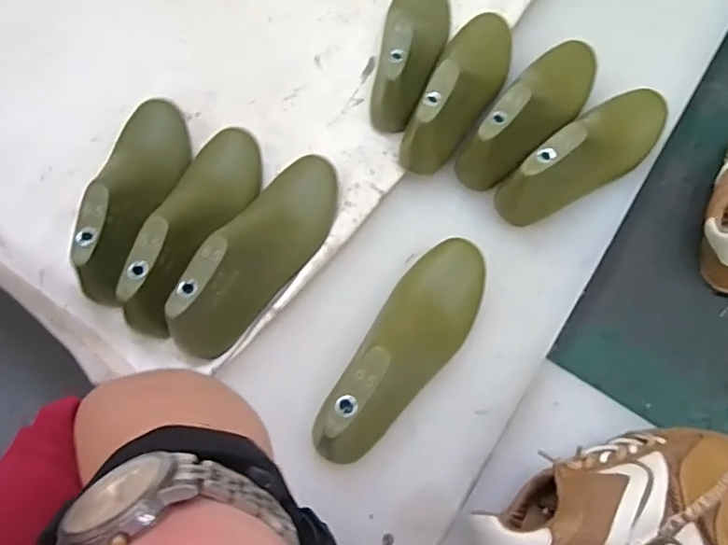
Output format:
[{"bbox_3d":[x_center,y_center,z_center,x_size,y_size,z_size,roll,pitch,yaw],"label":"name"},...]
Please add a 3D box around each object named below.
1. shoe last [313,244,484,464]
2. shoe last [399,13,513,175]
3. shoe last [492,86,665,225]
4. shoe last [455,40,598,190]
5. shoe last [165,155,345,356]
[{"bbox_3d":[0.038,0.061,0.497,0.074,0.091,0.231,32,68,14],"label":"shoe last"},{"bbox_3d":[0.115,-0.215,0.630,0.073,0.085,0.235,20,66,9],"label":"shoe last"},{"bbox_3d":[0.244,-0.130,0.597,0.225,0.093,0.067,-38,70,-17],"label":"shoe last"},{"bbox_3d":[0.191,-0.181,0.618,0.070,0.088,0.235,33,69,14],"label":"shoe last"},{"bbox_3d":[-0.092,-0.027,0.534,0.067,0.082,0.231,23,66,10],"label":"shoe last"}]

